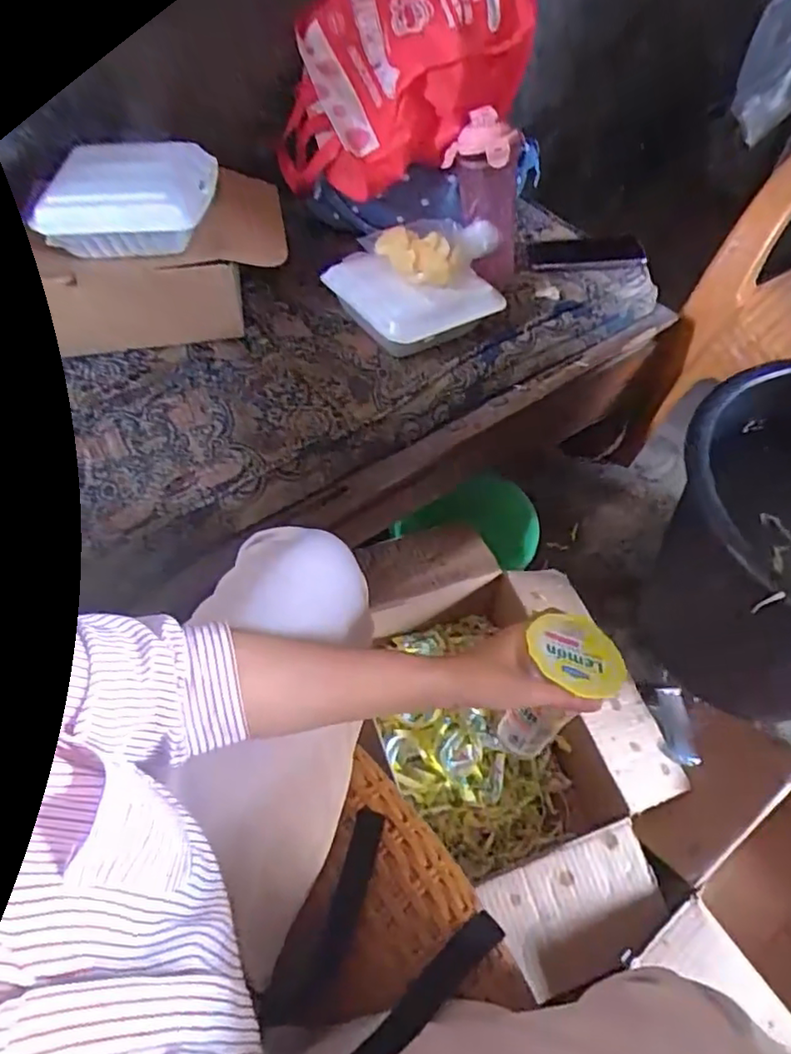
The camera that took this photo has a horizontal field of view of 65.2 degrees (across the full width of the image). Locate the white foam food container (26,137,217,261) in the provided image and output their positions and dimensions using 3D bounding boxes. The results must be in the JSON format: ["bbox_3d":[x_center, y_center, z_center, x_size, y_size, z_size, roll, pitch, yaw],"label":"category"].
[{"bbox_3d":[-0.304,-0.393,0.725,0.178,0.058,0.188,4,56,1],"label":"white foam food container"}]

